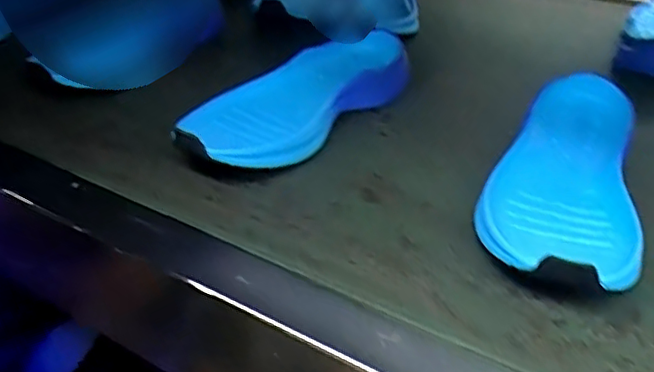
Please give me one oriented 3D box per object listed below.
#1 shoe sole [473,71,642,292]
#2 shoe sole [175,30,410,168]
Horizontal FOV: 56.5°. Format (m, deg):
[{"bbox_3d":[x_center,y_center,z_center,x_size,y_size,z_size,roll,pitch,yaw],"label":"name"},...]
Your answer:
[{"bbox_3d":[0.162,-0.009,0.414,0.094,0.048,0.250,14,33,18],"label":"shoe sole"},{"bbox_3d":[-0.020,-0.072,0.500,0.088,0.046,0.254,23,37,29],"label":"shoe sole"}]

